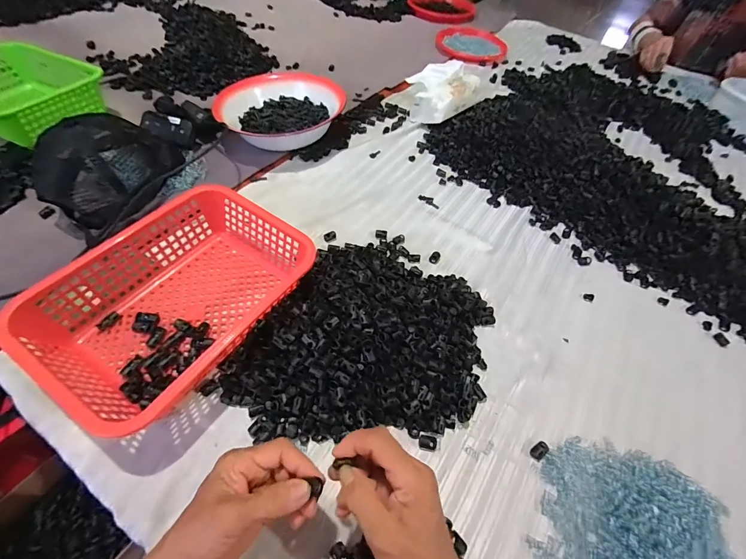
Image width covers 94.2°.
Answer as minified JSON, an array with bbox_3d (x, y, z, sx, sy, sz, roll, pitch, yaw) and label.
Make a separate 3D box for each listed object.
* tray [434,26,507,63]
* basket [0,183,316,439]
[{"bbox_3d":[0.323,-0.769,1.127,0.221,0.021,0.223,3,55,-4],"label":"tray"},{"bbox_3d":[-0.238,0.021,0.443,0.217,0.081,0.301,31,58,15],"label":"basket"}]

